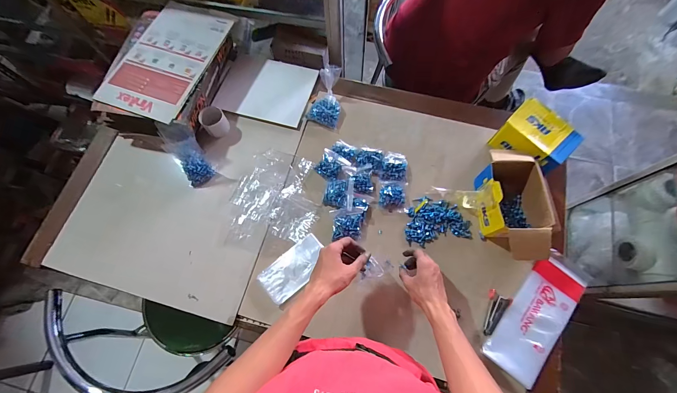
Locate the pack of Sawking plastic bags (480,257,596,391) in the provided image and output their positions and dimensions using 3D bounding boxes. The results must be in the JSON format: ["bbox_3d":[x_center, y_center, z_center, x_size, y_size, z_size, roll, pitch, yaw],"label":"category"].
[{"bbox_3d":[0.419,0.244,0.626,0.111,0.023,0.277,37,77,13],"label":"pack of Sawking plastic bags"}]

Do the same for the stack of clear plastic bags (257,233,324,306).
[{"bbox_3d":[-0.098,0.160,0.664,0.154,0.010,0.082,-40,75,-11],"label":"stack of clear plastic bags"}]

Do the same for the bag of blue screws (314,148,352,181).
[{"bbox_3d":[-0.017,-0.075,0.728,0.069,0.020,0.067,33,76,12],"label":"bag of blue screws"}]

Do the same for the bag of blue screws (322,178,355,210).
[{"bbox_3d":[0.003,-0.008,0.704,0.069,0.021,0.070,12,72,6],"label":"bag of blue screws"}]

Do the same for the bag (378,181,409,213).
[{"bbox_3d":[0.130,-0.002,0.705,0.066,0.020,0.073,5,72,4],"label":"bag"}]

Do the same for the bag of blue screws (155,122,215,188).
[{"bbox_3d":[-0.358,-0.104,0.707,0.065,0.031,0.160,-27,116,-7],"label":"bag of blue screws"}]

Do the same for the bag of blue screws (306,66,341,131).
[{"bbox_3d":[-0.033,-0.258,0.779,0.079,0.032,0.151,7,94,5],"label":"bag of blue screws"}]

